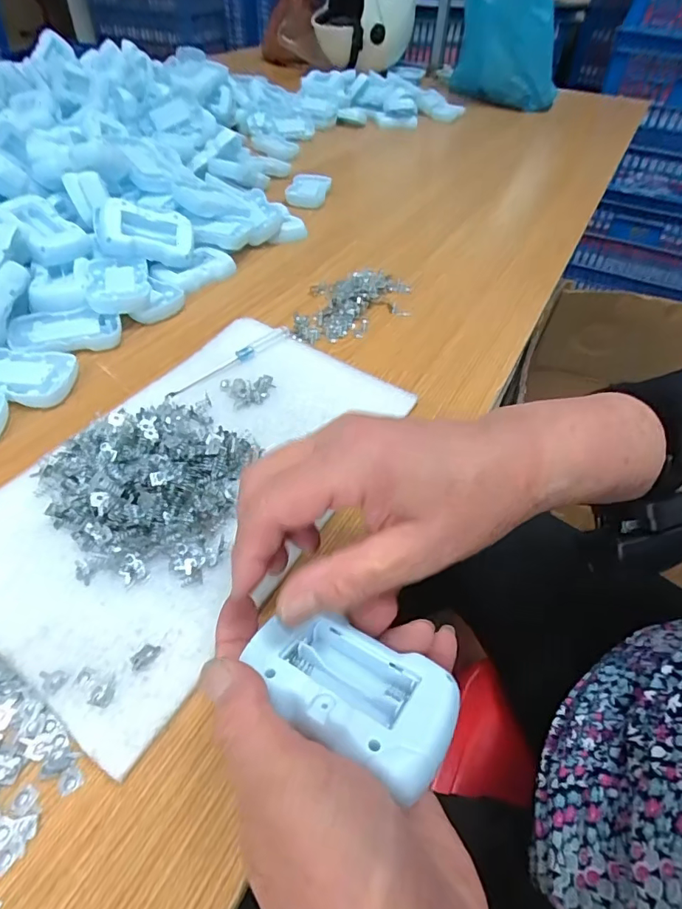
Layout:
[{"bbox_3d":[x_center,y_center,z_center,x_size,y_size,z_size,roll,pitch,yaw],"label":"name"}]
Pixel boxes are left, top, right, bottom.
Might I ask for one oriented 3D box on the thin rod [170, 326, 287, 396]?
[{"bbox_3d":[-0.088,-0.077,0.395,0.015,0.006,0.118,34,54,24],"label":"thin rod"}]

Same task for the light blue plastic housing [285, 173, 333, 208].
[{"bbox_3d":[-0.047,-0.368,0.680,0.049,0.025,0.072,12,47,7],"label":"light blue plastic housing"}]

